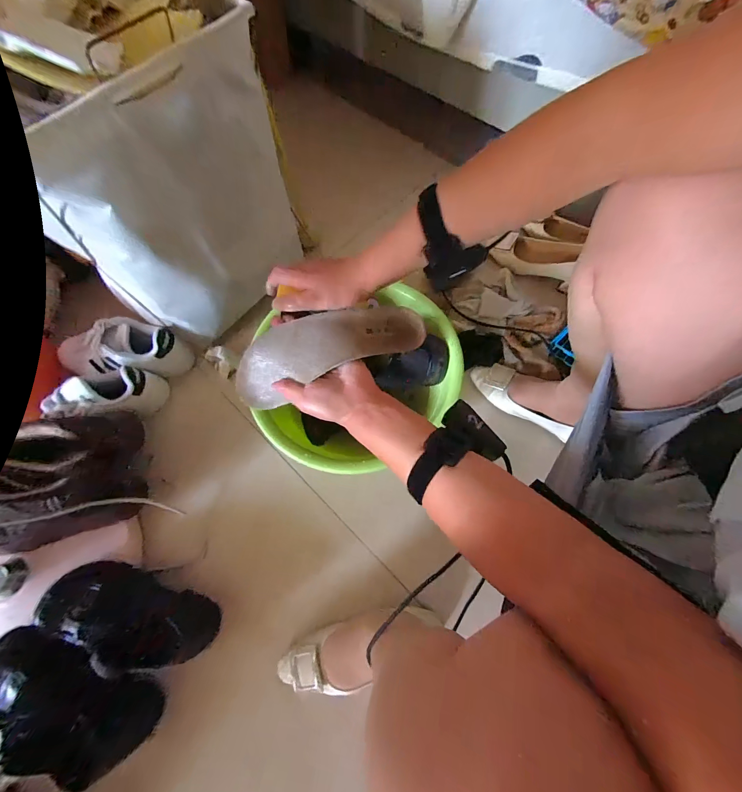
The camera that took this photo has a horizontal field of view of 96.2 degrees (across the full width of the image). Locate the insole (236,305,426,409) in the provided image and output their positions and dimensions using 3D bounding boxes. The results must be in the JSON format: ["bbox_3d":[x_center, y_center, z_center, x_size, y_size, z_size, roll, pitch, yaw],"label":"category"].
[{"bbox_3d":[-0.051,-0.055,0.406,0.246,0.052,0.075,-19,69,0],"label":"insole"}]

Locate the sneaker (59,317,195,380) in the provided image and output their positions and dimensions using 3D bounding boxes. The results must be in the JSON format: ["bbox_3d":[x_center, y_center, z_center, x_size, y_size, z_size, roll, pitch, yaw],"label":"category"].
[{"bbox_3d":[-0.511,-0.091,0.683,0.271,0.084,0.099,-5,68,1],"label":"sneaker"}]

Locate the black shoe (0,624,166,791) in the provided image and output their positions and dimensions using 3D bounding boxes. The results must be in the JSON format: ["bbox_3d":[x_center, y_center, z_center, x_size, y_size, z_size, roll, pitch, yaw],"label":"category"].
[{"bbox_3d":[-0.438,0.429,0.477,0.246,0.108,0.089,23,71,11],"label":"black shoe"}]

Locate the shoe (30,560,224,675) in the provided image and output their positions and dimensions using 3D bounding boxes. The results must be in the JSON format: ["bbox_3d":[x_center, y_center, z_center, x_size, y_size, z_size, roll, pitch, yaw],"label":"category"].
[{"bbox_3d":[-0.371,0.334,0.512,0.247,0.111,0.095,18,70,9],"label":"shoe"}]

